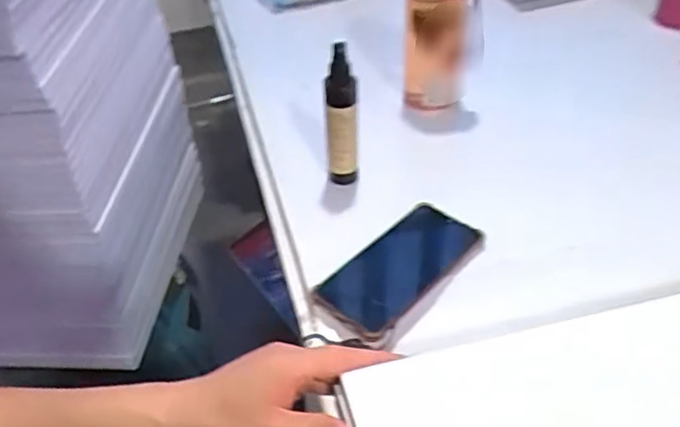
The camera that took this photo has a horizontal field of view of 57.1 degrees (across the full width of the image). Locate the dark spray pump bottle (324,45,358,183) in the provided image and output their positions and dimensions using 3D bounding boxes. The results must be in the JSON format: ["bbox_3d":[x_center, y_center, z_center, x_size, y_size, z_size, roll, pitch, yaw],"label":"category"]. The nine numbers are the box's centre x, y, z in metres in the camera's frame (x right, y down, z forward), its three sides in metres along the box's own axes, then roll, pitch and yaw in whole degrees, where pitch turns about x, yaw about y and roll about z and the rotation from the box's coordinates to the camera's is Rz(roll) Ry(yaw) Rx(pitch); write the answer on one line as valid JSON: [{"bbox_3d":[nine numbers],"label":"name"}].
[{"bbox_3d":[0.001,-0.098,0.639,0.033,0.148,0.035,-5,41,0],"label":"dark spray pump bottle"}]

